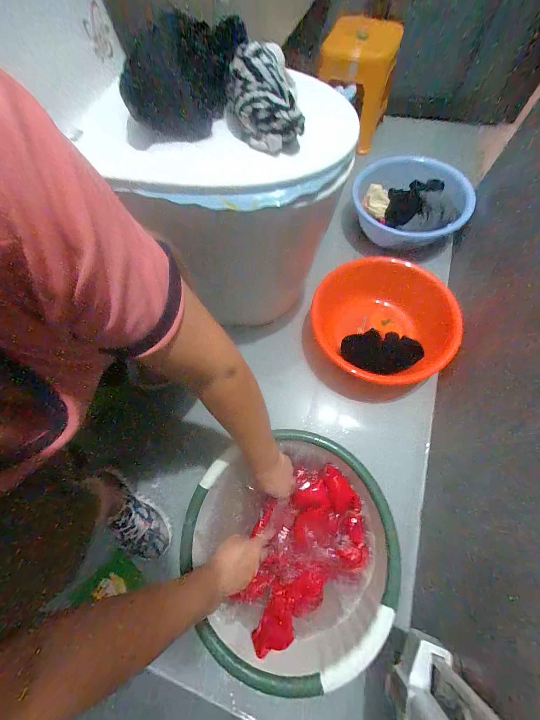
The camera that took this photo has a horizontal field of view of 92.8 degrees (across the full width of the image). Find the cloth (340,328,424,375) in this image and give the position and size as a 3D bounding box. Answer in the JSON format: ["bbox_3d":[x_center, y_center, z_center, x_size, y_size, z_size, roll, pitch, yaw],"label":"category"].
[{"bbox_3d":[0.279,-0.014,0.655,0.176,0.067,0.099,5,67,4],"label":"cloth"}]

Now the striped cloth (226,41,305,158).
[{"bbox_3d":[-0.009,-0.381,0.381,0.099,0.083,0.127,-14,67,-4],"label":"striped cloth"}]

